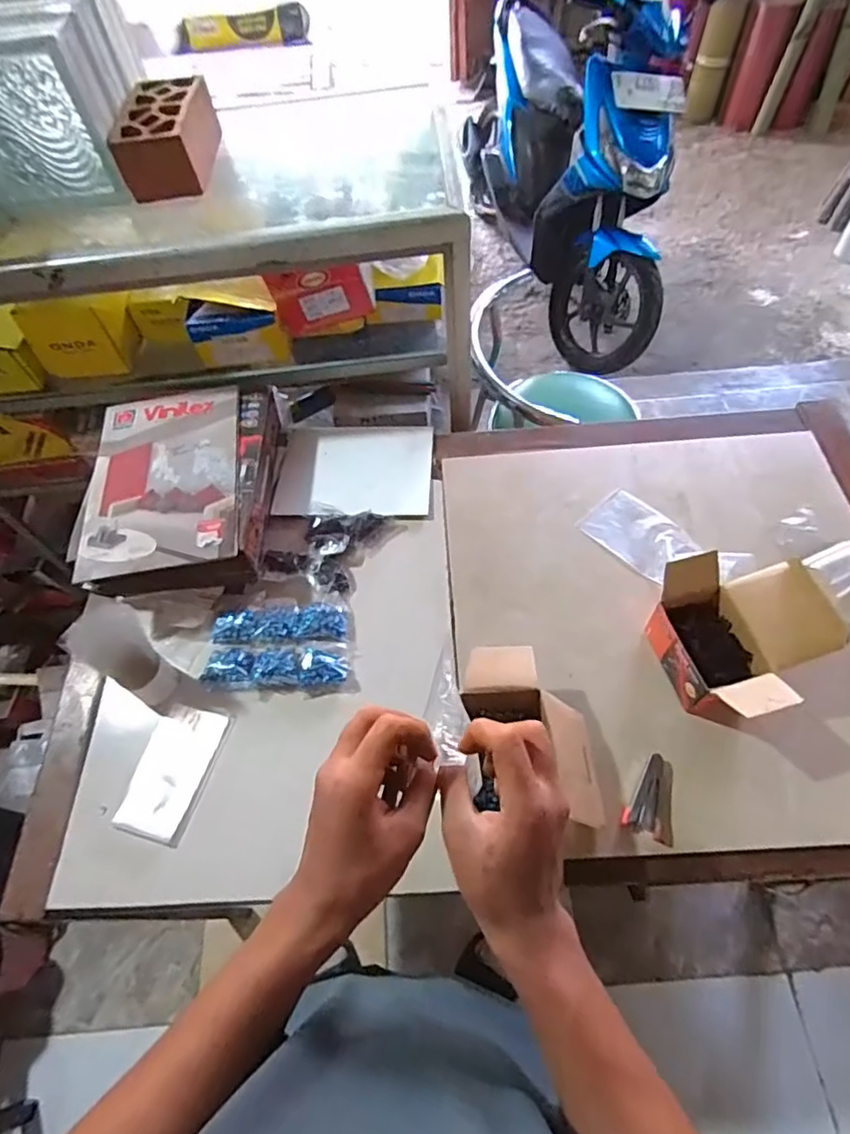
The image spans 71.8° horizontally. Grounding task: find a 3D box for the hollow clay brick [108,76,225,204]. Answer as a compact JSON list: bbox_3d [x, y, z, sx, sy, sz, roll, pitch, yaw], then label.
[{"bbox_3d":[-0.378,-0.635,0.864,0.110,0.082,0.203,-2,60,3],"label":"hollow clay brick"}]

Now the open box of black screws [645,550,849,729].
[{"bbox_3d":[0.379,0.085,0.711,0.159,0.129,0.188,-12,60,-3],"label":"open box of black screws"}]

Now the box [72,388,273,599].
[{"bbox_3d":[-0.364,-0.117,0.881,0.242,0.098,0.335,-5,60,2],"label":"box"}]

